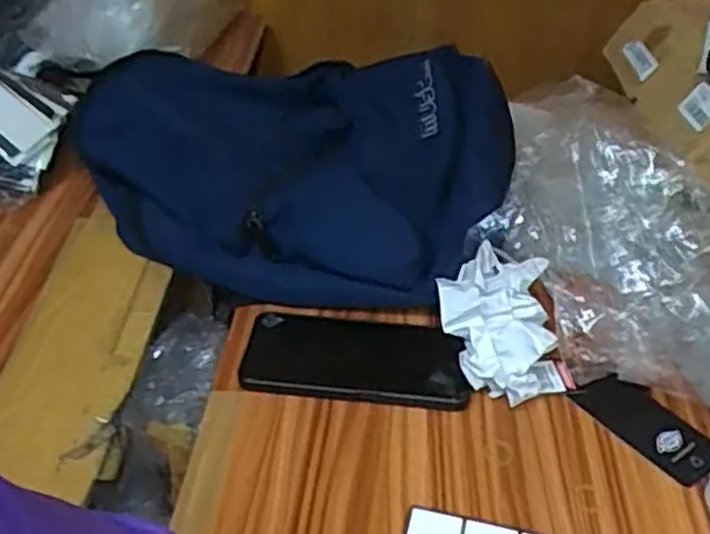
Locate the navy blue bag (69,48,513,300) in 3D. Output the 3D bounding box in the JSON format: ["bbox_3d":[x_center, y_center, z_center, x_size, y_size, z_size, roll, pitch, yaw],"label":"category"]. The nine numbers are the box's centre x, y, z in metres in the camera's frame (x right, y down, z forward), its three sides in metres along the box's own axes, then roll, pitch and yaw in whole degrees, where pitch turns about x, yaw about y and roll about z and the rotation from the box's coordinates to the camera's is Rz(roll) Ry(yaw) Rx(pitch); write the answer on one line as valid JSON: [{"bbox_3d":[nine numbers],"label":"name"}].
[{"bbox_3d":[-0.077,-0.112,0.711,0.413,0.137,0.266,17,41,19],"label":"navy blue bag"}]

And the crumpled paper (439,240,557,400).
[{"bbox_3d":[0.103,0.042,0.576,0.084,0.062,0.121,6,38,6],"label":"crumpled paper"}]

